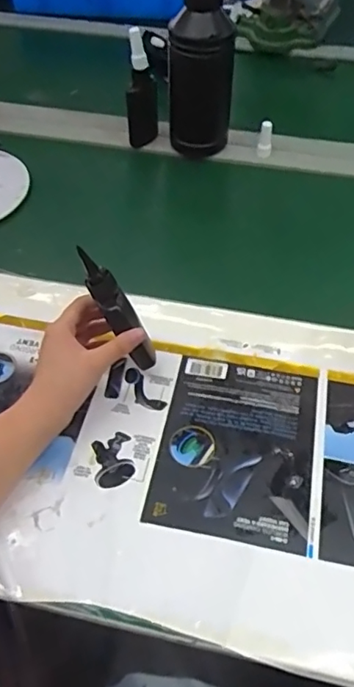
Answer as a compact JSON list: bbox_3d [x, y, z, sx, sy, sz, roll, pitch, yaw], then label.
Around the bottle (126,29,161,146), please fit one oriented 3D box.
[{"bbox_3d":[-0.049,-0.347,0.765,0.045,0.158,0.032,-5,52,-4],"label":"bottle"}]

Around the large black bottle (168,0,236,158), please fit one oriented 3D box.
[{"bbox_3d":[0.033,-0.362,0.747,0.077,0.210,0.089,-13,53,-10],"label":"large black bottle"}]

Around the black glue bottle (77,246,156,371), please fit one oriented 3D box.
[{"bbox_3d":[-0.054,-0.026,0.508,0.024,0.138,0.025,5,45,42],"label":"black glue bottle"}]

